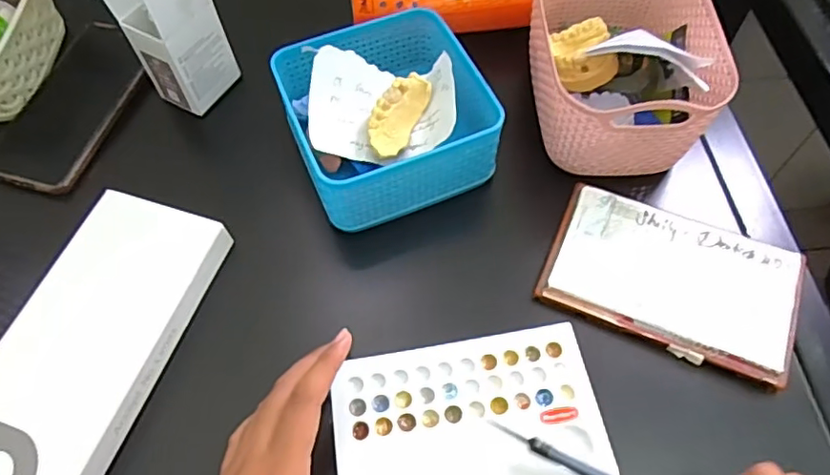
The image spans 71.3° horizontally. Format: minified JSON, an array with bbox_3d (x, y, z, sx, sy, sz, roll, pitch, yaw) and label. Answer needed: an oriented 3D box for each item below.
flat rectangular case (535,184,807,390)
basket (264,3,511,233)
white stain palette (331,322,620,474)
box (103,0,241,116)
[{"bbox_3d":[0.169,0.026,0.378,0.155,0.010,0.092,22,63,13],"label":"flat rectangular case"},{"bbox_3d":[-0.021,-0.088,0.416,0.131,0.059,0.129,-22,63,-11],"label":"basket"},{"bbox_3d":[0.030,0.105,0.337,0.151,0.009,0.094,-9,61,-4],"label":"white stain palette"},{"bbox_3d":[-0.183,-0.157,0.433,0.057,0.112,0.055,32,66,18],"label":"box"}]

